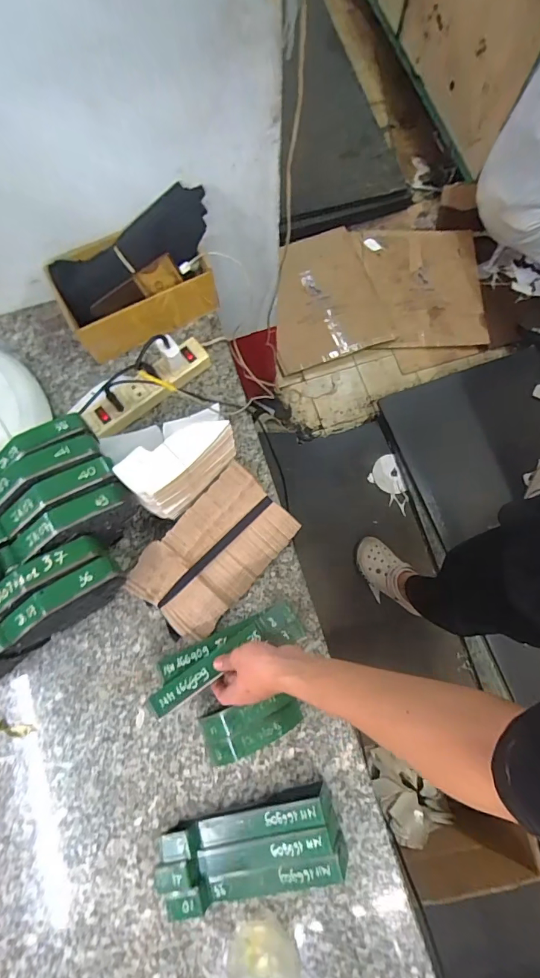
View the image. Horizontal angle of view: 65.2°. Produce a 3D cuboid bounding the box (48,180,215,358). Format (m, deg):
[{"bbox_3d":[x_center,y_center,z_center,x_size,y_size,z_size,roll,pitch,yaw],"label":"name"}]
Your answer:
[{"bbox_3d":[-0.225,-0.371,0.733,0.281,0.124,0.166,-24,77,-5],"label":"box"}]

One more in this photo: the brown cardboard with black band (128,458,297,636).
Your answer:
[{"bbox_3d":[-0.084,0.094,0.646,0.146,0.050,0.237,40,80,10],"label":"brown cardboard with black band"}]

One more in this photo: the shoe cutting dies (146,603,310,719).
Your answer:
[{"bbox_3d":[-0.059,0.232,0.598,0.225,0.070,0.061,-24,77,-15],"label":"shoe cutting dies"}]

